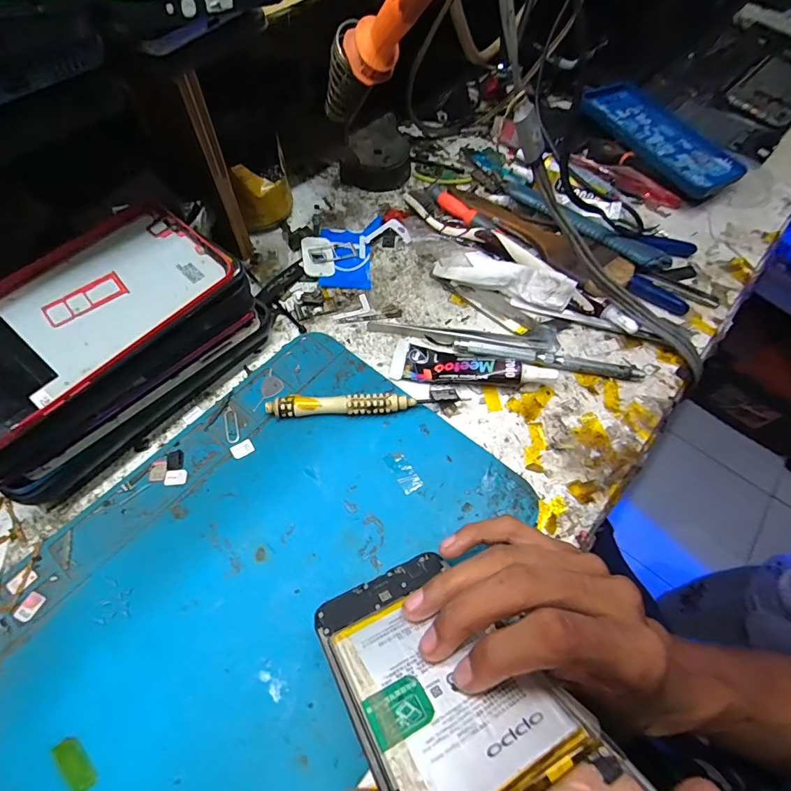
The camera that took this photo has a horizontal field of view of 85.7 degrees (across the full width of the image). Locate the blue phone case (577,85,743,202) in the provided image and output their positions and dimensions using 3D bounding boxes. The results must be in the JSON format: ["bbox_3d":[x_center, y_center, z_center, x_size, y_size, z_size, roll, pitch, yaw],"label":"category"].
[{"bbox_3d":[0.249,-0.255,0.412,0.097,0.013,0.168,-28,69,-22],"label":"blue phone case"}]

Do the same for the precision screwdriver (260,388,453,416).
[{"bbox_3d":[-0.020,0.005,0.275,0.120,0.012,0.015,-5,61,-4],"label":"precision screwdriver"}]

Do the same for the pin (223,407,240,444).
[{"bbox_3d":[-0.105,0.019,0.272,0.009,0.004,0.026,-16,64,-11],"label":"pin"}]

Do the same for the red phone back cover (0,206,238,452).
[{"bbox_3d":[-0.161,-0.037,0.211,0.076,0.012,0.154,38,67,18],"label":"red phone back cover"}]

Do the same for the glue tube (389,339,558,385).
[{"bbox_3d":[0.052,-0.023,0.291,0.106,0.018,0.030,6,61,2],"label":"glue tube"}]

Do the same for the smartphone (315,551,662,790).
[{"bbox_3d":[0.024,0.115,0.155,0.068,0.004,0.148,-19,24,-23],"label":"smartphone"}]

